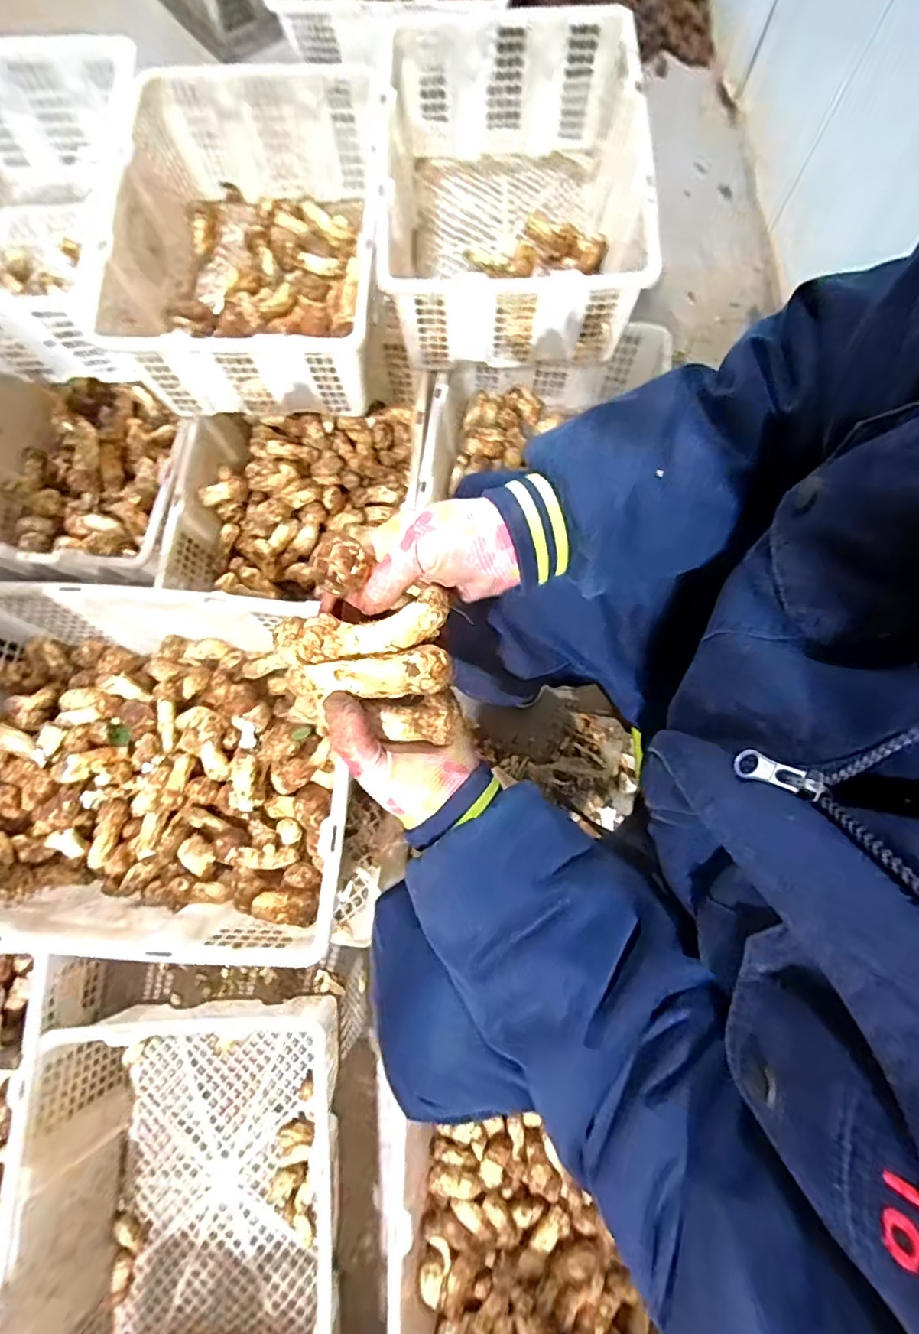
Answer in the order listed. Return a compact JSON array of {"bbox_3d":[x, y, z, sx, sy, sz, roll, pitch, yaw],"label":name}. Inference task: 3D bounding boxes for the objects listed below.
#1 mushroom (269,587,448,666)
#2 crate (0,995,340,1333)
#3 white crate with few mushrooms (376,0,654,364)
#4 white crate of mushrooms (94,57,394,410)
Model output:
[{"bbox_3d":[-0.057,-0.022,0.317,0.103,0.027,0.036,-10,76,-3],"label":"mushroom"},{"bbox_3d":[-0.328,0.681,0.660,0.367,0.166,0.485,-5,76,0],"label":"crate"},{"bbox_3d":[0.074,-0.659,0.762,0.357,0.158,0.441,4,76,2],"label":"white crate with few mushrooms"},{"bbox_3d":[-0.283,-0.589,0.778,0.363,0.177,0.443,2,76,2],"label":"white crate of mushrooms"}]

